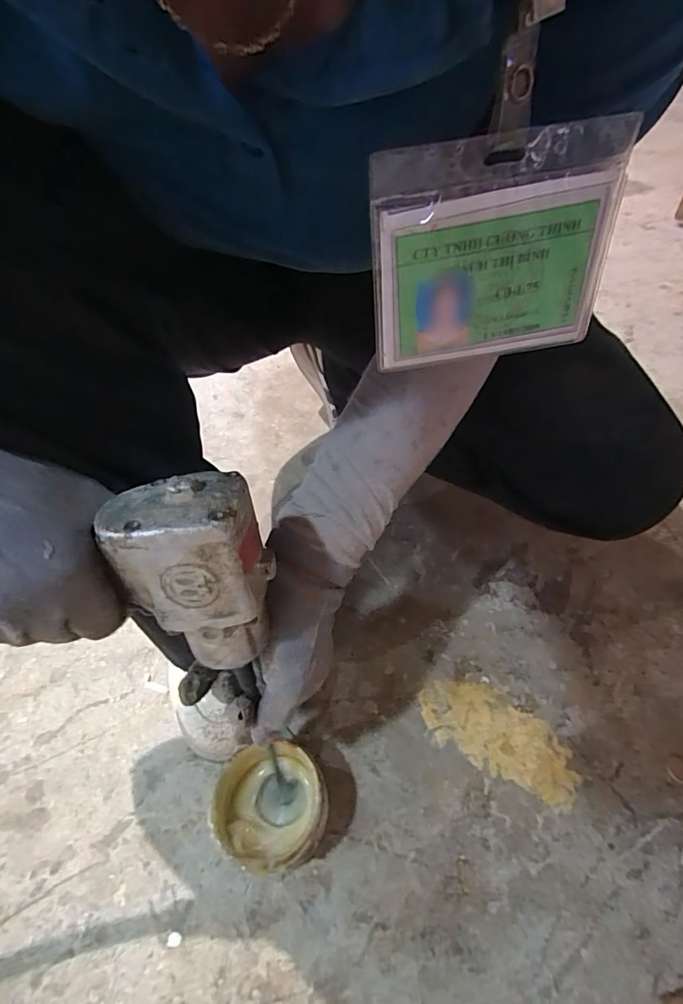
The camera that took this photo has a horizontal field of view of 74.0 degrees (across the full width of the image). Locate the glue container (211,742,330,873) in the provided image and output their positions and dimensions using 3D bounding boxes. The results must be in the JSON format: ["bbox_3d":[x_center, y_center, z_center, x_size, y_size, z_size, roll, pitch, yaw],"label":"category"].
[{"bbox_3d":[-0.051,0.230,0.340,0.078,0.054,0.074,-3,49,3],"label":"glue container"}]

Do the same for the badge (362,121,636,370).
[{"bbox_3d":[0.063,-0.101,0.189,0.099,0.081,0.005,-9,41,-2],"label":"badge"}]

